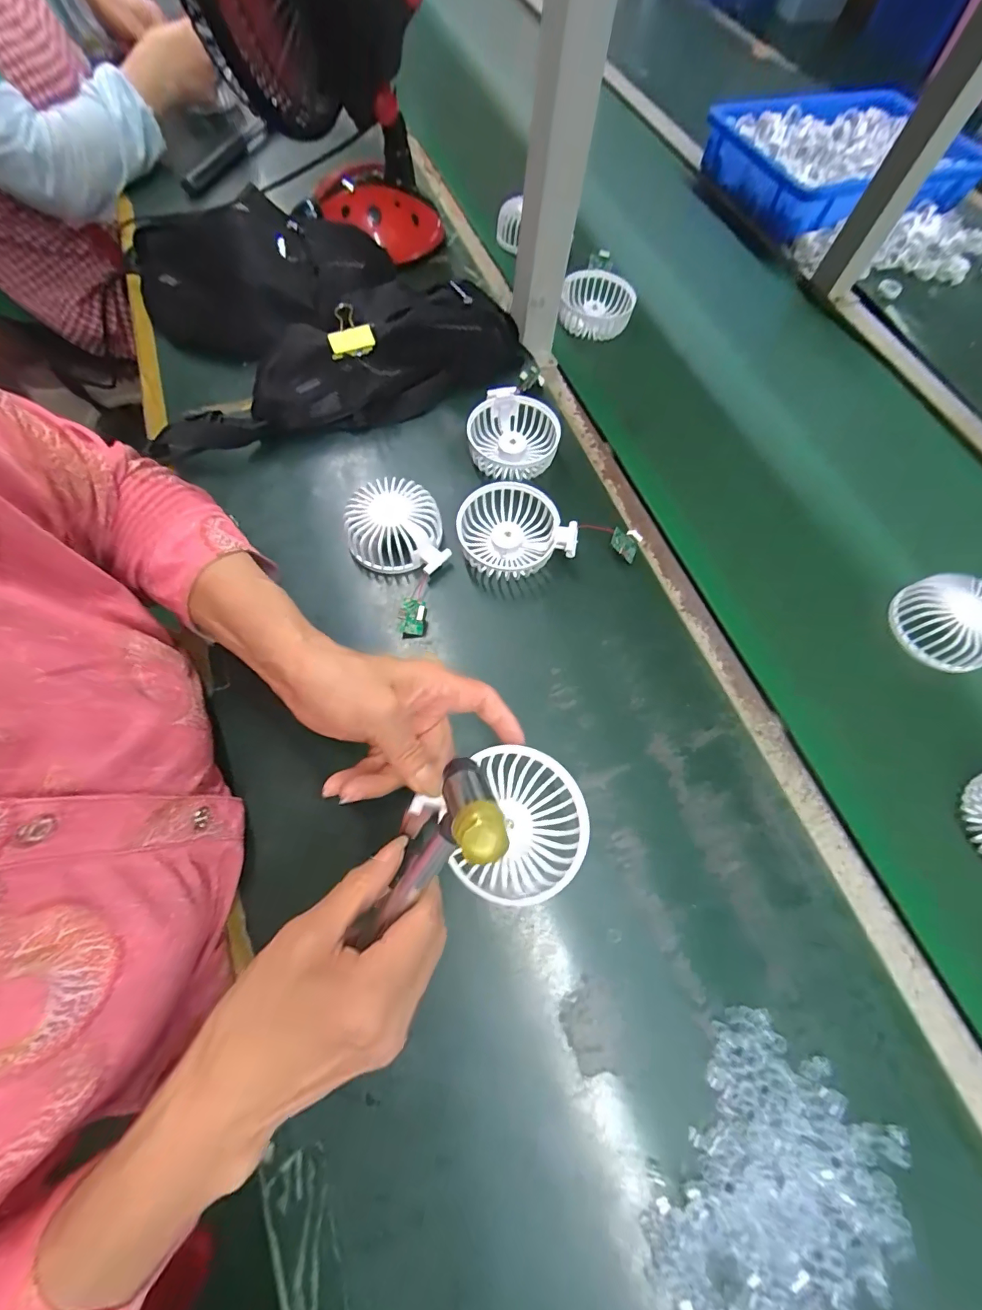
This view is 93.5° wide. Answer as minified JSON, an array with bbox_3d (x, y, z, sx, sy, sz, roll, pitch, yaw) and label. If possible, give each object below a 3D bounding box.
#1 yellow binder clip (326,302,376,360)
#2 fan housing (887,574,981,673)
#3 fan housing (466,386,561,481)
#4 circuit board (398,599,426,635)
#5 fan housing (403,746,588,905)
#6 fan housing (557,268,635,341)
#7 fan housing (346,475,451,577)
[{"bbox_3d":[-0.133,-0.304,0.435,0.042,0.040,0.021,-18,70,-10],"label":"yellow binder clip"},{"bbox_3d":[0.417,-0.031,0.414,0.080,0.038,0.085,-23,71,-12],"label":"fan housing"},{"bbox_3d":[0.024,-0.219,0.468,0.087,0.039,0.084,1,68,-3],"label":"fan housing"},{"bbox_3d":[-0.068,-0.032,0.394,0.024,0.006,0.029,13,94,19],"label":"circuit board"},{"bbox_3d":[0.015,0.105,0.287,0.094,0.029,0.090,-26,71,-13],"label":"fan housing"},{"bbox_3d":[0.128,-0.426,0.569,0.089,0.043,0.076,17,68,4],"label":"fan housing"},{"bbox_3d":[-0.083,-0.118,0.416,0.090,0.038,0.083,5,68,-1],"label":"fan housing"}]

